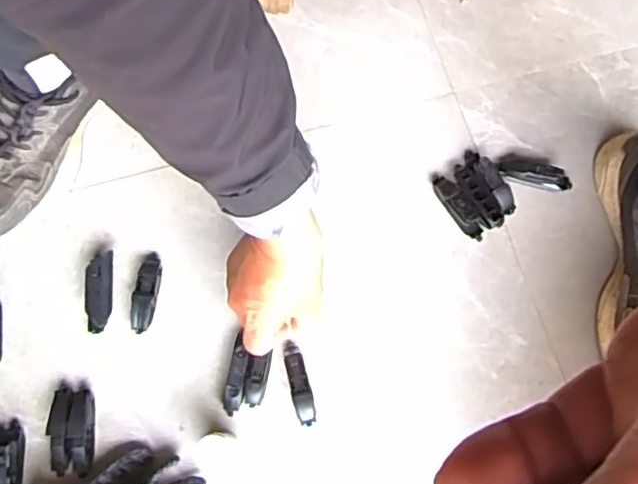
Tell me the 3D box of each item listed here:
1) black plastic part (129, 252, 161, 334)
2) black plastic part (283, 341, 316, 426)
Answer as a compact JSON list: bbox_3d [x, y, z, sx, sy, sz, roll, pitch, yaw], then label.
[{"bbox_3d":[-0.180,0.052,0.634,0.027,0.017,0.082,3,72,1],"label":"black plastic part"},{"bbox_3d":[-0.020,0.138,0.605,0.019,0.014,0.081,-14,73,-5],"label":"black plastic part"}]

